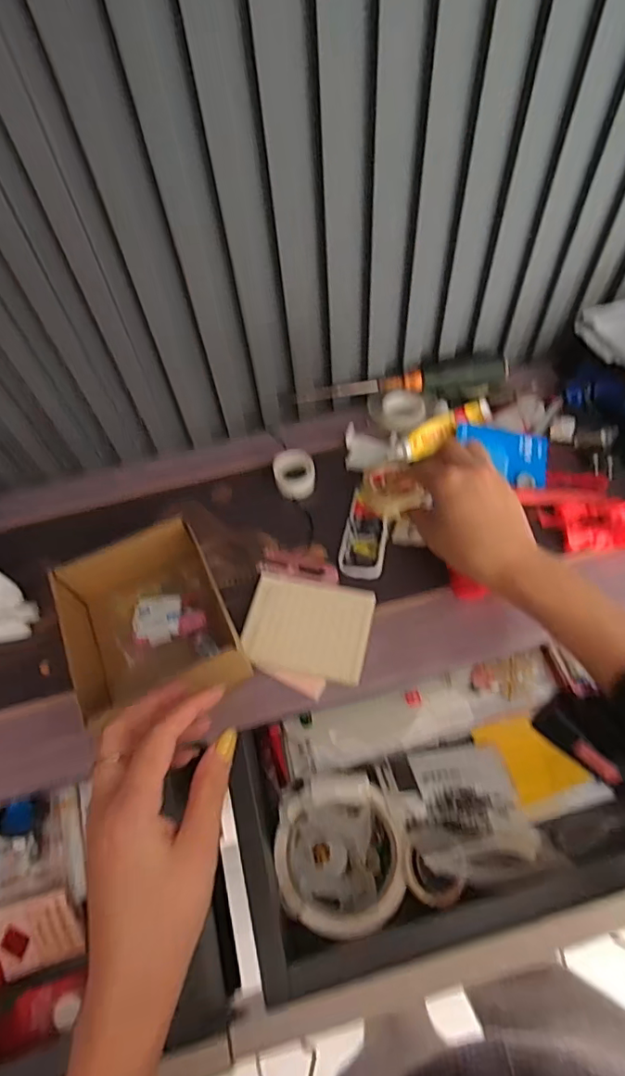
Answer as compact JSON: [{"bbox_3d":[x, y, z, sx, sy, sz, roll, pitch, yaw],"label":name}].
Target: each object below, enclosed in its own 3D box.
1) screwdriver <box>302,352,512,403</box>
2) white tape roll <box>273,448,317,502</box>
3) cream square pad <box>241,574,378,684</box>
[{"bbox_3d":[0.094,-0.154,0.536,0.210,0.030,0.033,-13,57,-4],"label":"screwdriver"},{"bbox_3d":[-0.016,-0.061,0.500,0.037,0.021,0.040,-2,57,3],"label":"white tape roll"},{"bbox_3d":[-0.003,0.070,0.425,0.096,0.007,0.076,10,59,11],"label":"cream square pad"}]

